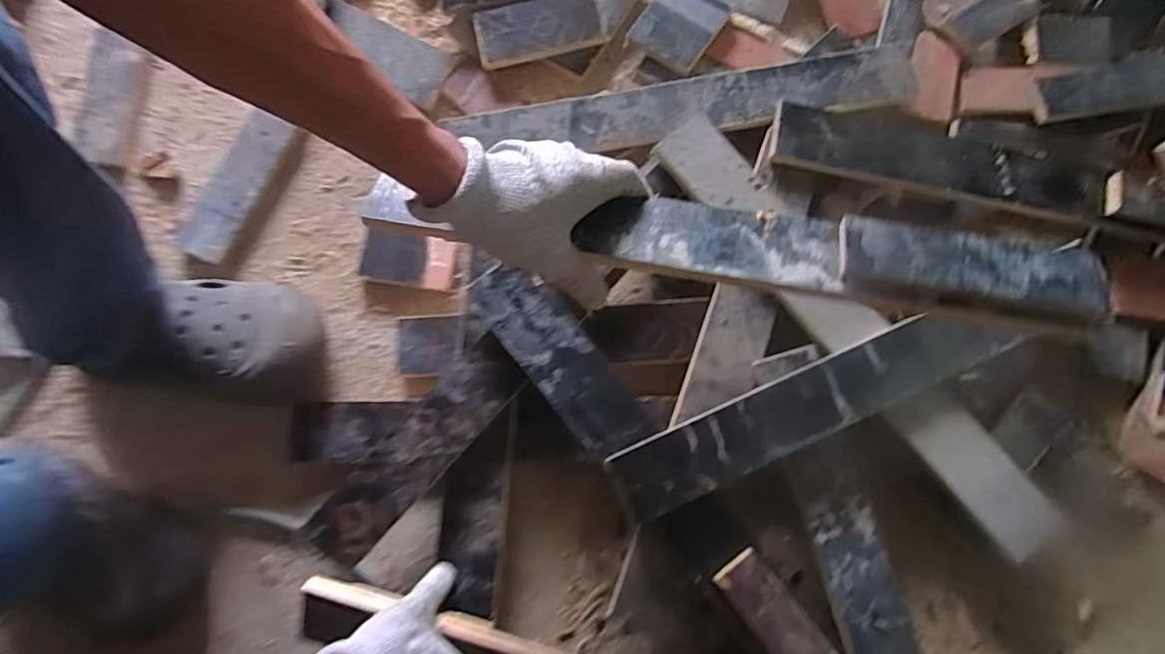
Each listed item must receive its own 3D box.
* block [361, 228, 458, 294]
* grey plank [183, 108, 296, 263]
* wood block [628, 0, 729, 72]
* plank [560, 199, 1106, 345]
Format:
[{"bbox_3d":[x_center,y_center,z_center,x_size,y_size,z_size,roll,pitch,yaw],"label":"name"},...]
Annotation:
[{"bbox_3d":[-0.192,-0.074,0.641,0.101,0.019,0.056,10,80,3],"label":"block"},{"bbox_3d":[-0.396,-0.160,0.670,0.063,0.013,0.176,25,81,5],"label":"grey plank"},{"bbox_3d":[0.111,-0.352,0.682,0.090,0.023,0.106,36,83,7],"label":"wood block"},{"bbox_3d":[0.170,-0.049,0.408,0.335,0.023,0.063,9,80,10],"label":"plank"}]

